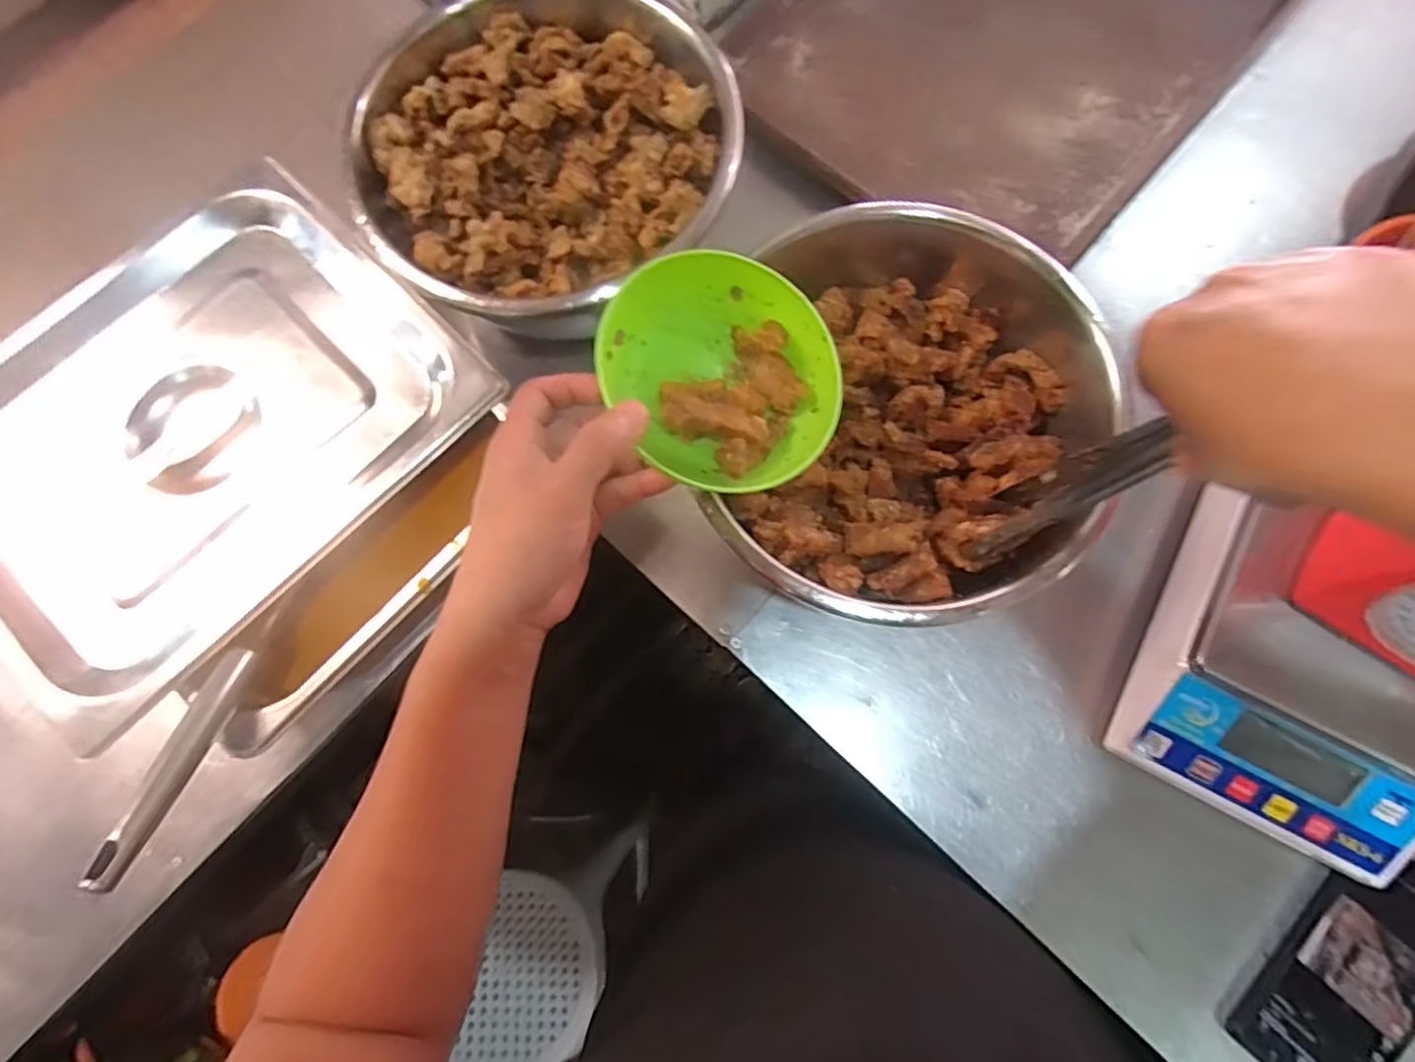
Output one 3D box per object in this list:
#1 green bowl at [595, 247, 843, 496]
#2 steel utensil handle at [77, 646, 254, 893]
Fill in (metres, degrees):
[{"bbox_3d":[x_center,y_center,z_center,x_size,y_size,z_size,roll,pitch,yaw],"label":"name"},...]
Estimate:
[{"bbox_3d":[0.008,-0.090,0.378,0.132,0.050,0.132,0,86,-5],"label":"green bowl"},{"bbox_3d":[-0.291,0.125,0.376,0.018,0.015,0.131,7,51,3],"label":"steel utensil handle"}]

